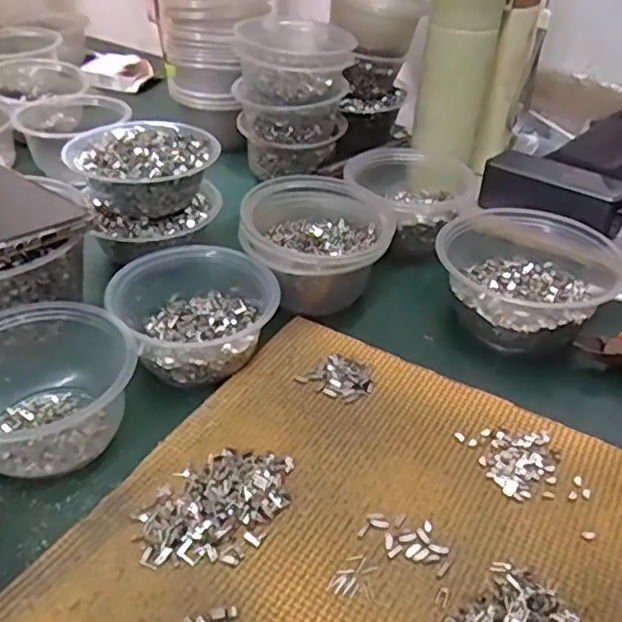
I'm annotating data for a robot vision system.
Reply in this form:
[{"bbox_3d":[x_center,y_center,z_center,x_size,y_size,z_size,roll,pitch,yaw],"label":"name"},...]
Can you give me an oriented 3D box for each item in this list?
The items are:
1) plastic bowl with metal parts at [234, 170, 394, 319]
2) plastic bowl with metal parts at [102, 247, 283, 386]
[{"bbox_3d":[0.005,-0.052,0.524,0.113,0.072,0.116,7,37,7],"label":"plastic bowl with metal parts"},{"bbox_3d":[-0.082,-0.002,0.471,0.100,0.055,0.105,1,37,-1],"label":"plastic bowl with metal parts"}]

